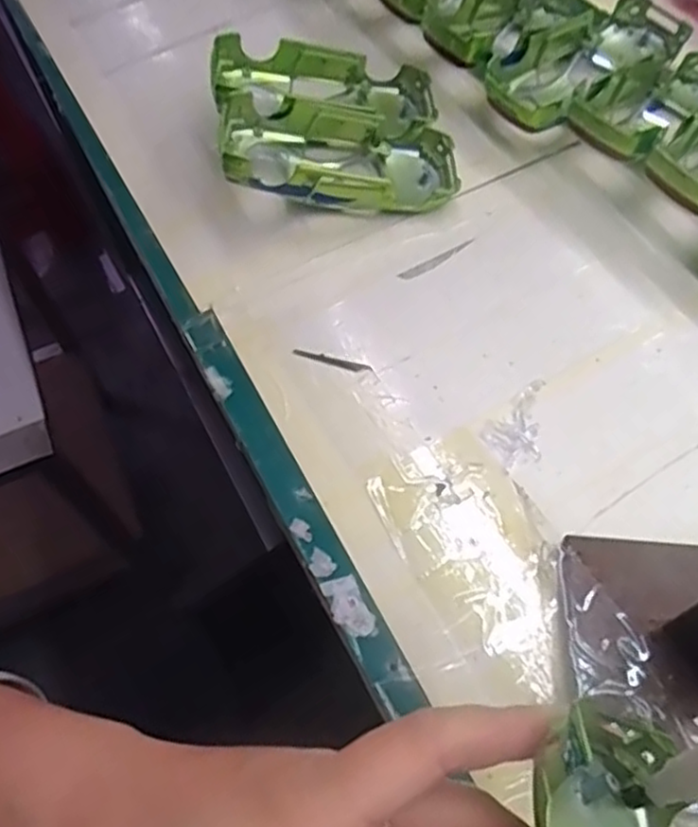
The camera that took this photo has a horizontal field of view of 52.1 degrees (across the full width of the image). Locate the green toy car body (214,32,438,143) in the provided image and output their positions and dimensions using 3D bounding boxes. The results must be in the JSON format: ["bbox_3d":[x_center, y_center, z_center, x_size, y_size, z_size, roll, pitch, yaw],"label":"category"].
[{"bbox_3d":[-0.016,-0.190,0.430,0.129,0.031,0.061,2,61,-16],"label":"green toy car body"}]

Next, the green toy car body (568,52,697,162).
[{"bbox_3d":[0.183,-0.176,0.414,0.062,0.032,0.135,40,53,21],"label":"green toy car body"}]

